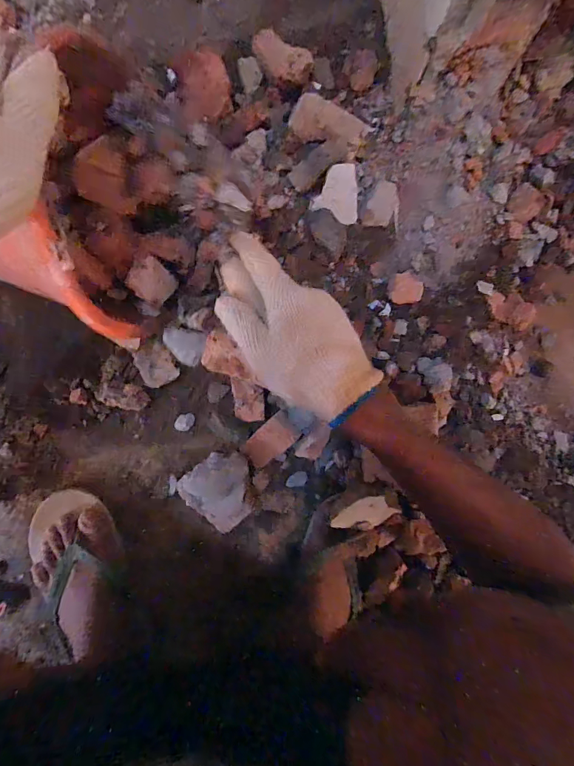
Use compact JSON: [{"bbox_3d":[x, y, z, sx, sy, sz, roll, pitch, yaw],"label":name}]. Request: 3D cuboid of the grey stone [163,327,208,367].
[{"bbox_3d":[-0.124,-0.047,0.464,0.049,0.014,0.040,24,93,-10],"label":"grey stone"}]

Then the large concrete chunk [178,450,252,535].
[{"bbox_3d":[-0.083,0.138,0.513,0.088,0.045,0.090,-40,100,-1],"label":"large concrete chunk"}]

